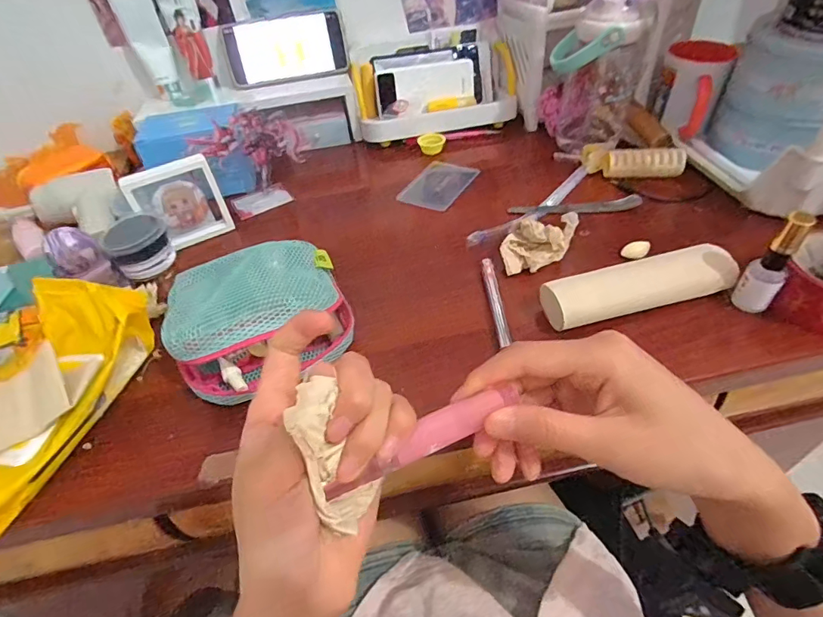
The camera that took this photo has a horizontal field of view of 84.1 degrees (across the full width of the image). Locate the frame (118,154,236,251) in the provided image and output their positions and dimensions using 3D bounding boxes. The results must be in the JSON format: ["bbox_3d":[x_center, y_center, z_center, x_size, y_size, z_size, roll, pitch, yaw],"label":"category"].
[{"bbox_3d":[-0.256,-0.114,0.509,0.088,0.089,0.024,-30,34,-24],"label":"frame"}]

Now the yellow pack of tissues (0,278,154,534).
[{"bbox_3d":[-0.302,0.062,0.363,0.120,0.052,0.203,10,48,16],"label":"yellow pack of tissues"}]

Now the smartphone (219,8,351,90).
[{"bbox_3d":[-0.174,-0.364,0.639,0.166,0.083,0.016,-14,26,-9],"label":"smartphone"}]

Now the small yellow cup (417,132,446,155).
[{"bbox_3d":[0.029,-0.235,0.645,0.038,0.015,0.044,-3,46,4],"label":"small yellow cup"}]

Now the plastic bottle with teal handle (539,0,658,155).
[{"bbox_3d":[0.228,-0.296,0.574,0.111,0.162,0.105,12,49,17],"label":"plastic bottle with teal handle"}]

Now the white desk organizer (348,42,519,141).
[{"bbox_3d":[0.035,-0.327,0.681,0.229,0.073,0.129,-6,46,0],"label":"white desk organizer"}]

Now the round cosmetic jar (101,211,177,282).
[{"bbox_3d":[-0.283,-0.065,0.477,0.056,0.039,0.065,-25,49,-17],"label":"round cosmetic jar"}]

